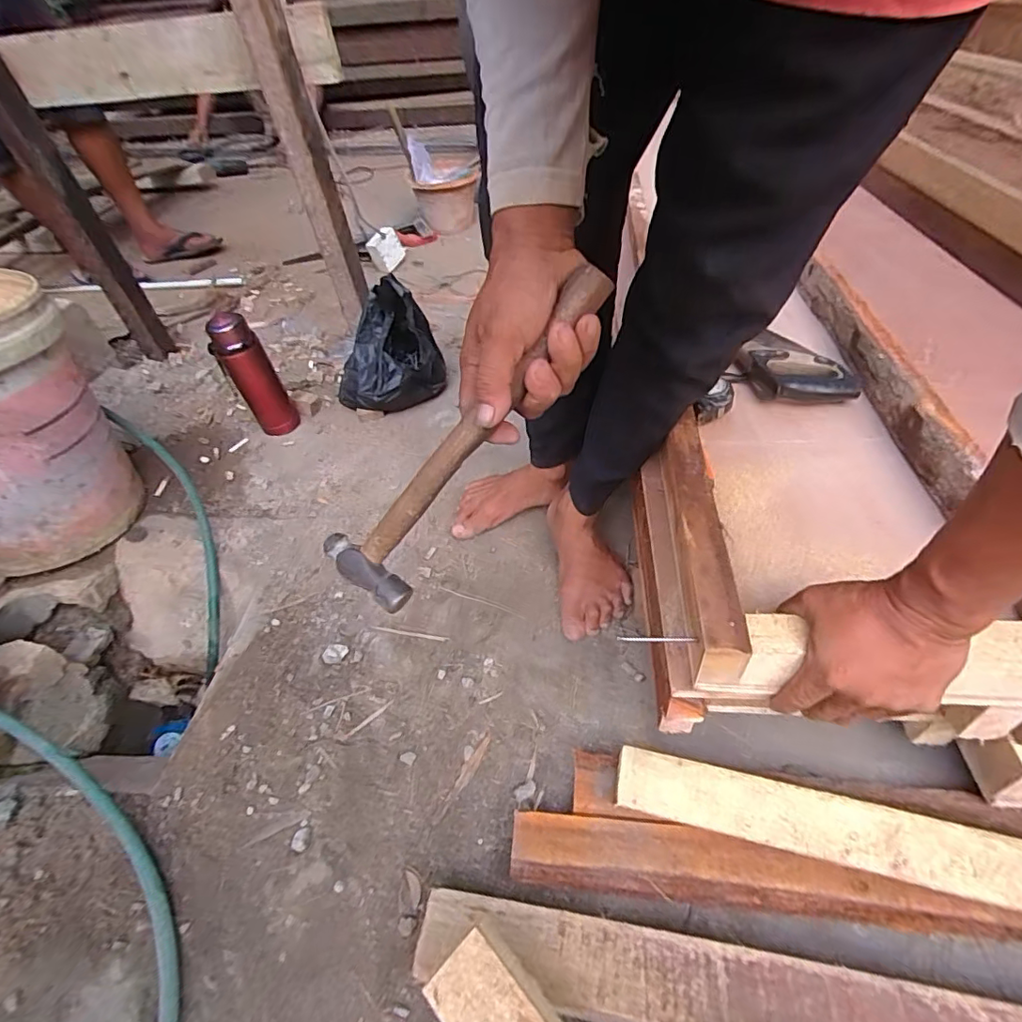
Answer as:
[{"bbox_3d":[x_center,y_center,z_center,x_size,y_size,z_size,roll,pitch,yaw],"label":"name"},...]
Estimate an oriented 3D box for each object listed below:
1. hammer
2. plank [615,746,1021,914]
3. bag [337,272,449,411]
[{"bbox_3d":[-0.031,-0.052,0.385,0.289,0.044,0.071,-50,51,13],"label":"hammer"},{"bbox_3d":[0.656,0.346,0.403,1.137,0.042,0.067,8,49,13],"label":"plank"},{"bbox_3d":[-0.269,-0.324,1.062,0.187,0.209,0.190,-35,53,-24],"label":"bag"}]

